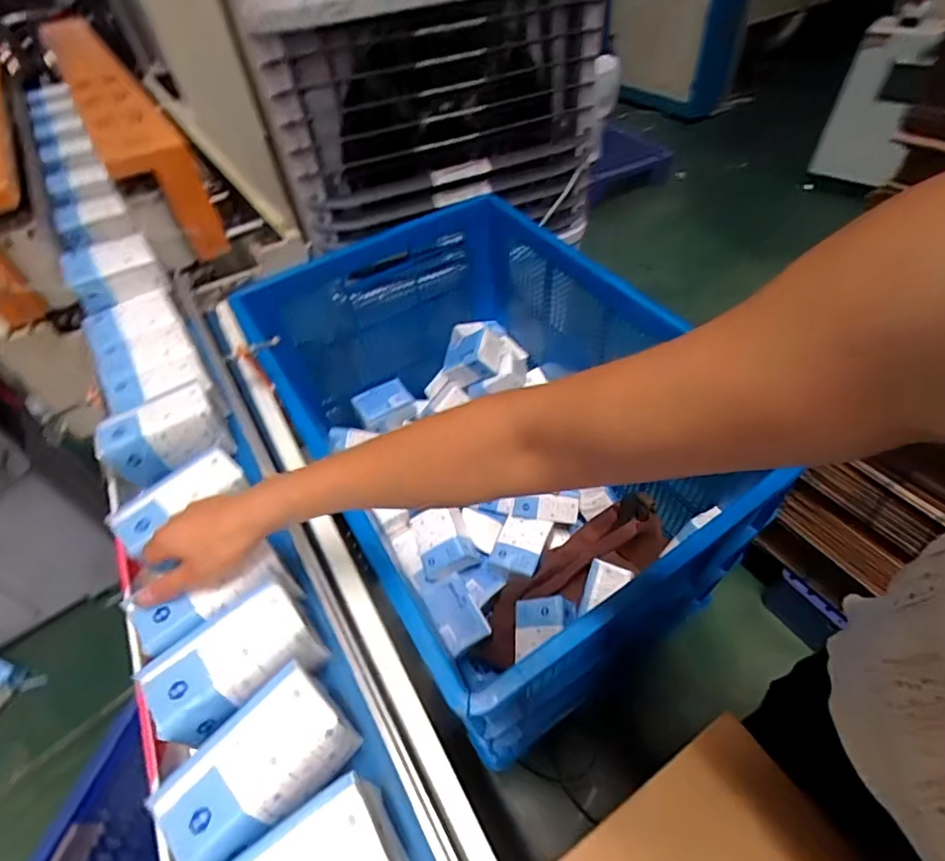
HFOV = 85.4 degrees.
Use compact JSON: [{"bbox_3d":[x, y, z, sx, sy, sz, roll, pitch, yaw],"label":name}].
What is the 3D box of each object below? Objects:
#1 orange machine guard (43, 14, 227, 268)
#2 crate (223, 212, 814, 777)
[{"bbox_3d":[-0.668,-0.590,0.980,0.104,0.175,0.876,-30,56,-16],"label":"orange machine guard"},{"bbox_3d":[0.019,0.008,0.937,0.549,0.454,0.834,-29,56,-15],"label":"crate"}]

